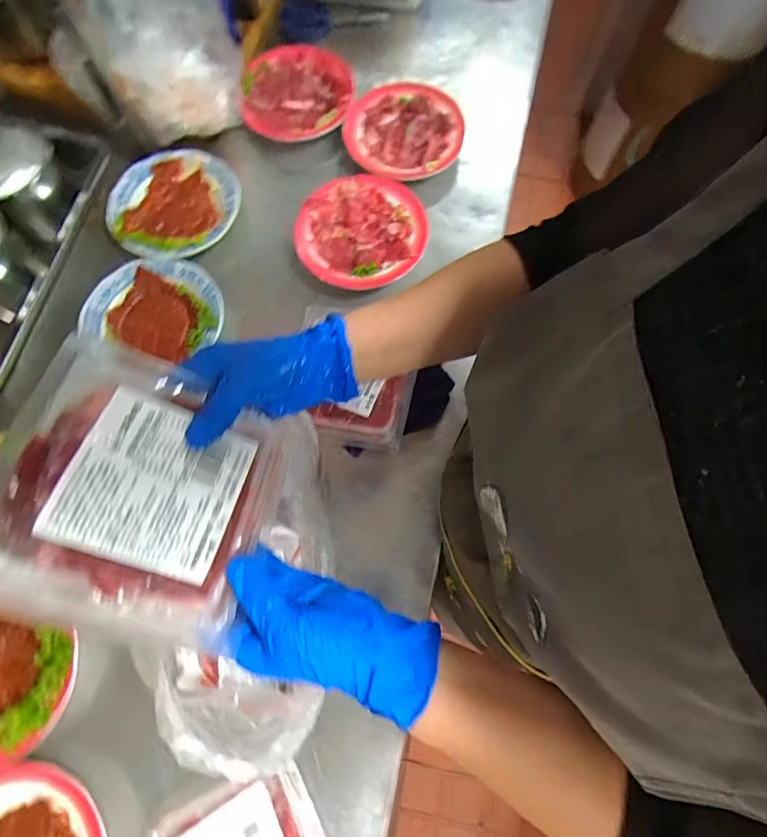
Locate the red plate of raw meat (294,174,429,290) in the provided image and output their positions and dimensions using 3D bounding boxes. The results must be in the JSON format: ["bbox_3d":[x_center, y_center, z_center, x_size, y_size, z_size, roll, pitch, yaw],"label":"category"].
[{"bbox_3d":[-0.030,-0.244,0.611,0.166,0.025,0.158,0,73,1],"label":"red plate of raw meat"}]

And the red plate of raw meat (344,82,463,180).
[{"bbox_3d":[0.024,-0.418,0.668,0.160,0.027,0.165,0,73,1],"label":"red plate of raw meat"}]

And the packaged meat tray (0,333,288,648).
[{"bbox_3d":[-0.156,0.045,0.305,0.161,0.018,0.162,24,60,-21],"label":"packaged meat tray"}]

